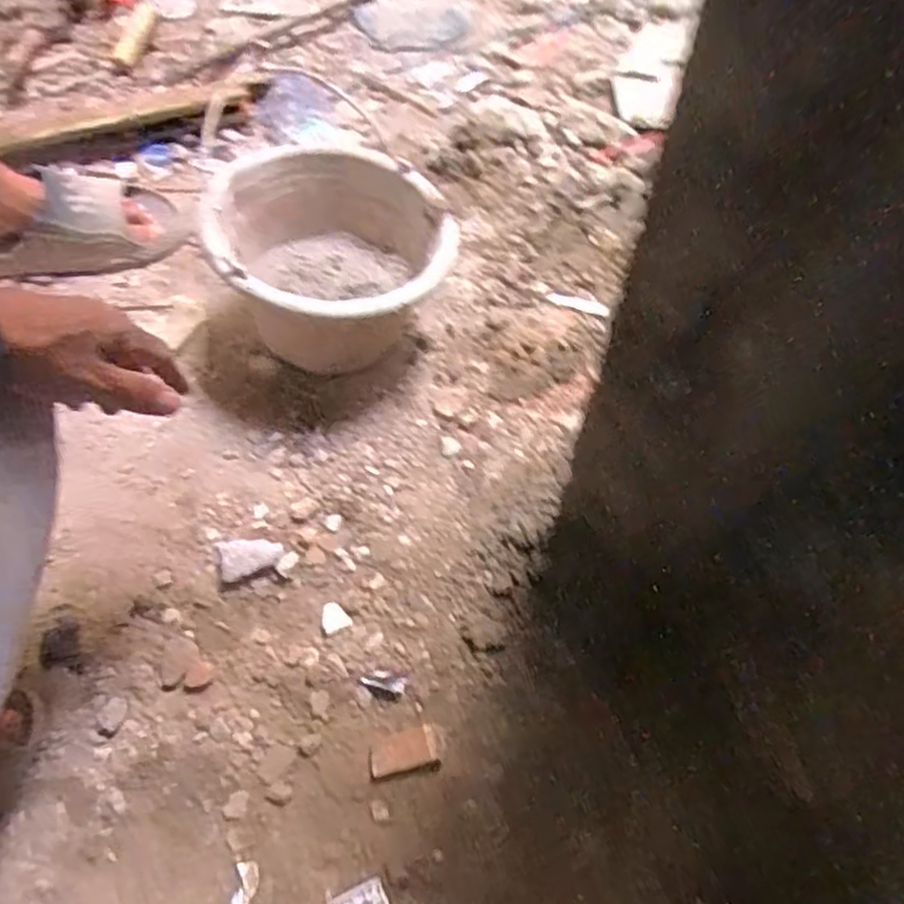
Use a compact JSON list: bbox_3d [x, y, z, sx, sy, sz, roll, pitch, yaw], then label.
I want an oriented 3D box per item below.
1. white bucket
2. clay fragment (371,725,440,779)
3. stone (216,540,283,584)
[{"bbox_3d":[-0.114,-0.184,0.752,0.219,0.185,0.222,0,60,0],"label":"white bucket"},{"bbox_3d":[-0.040,0.246,0.568,0.053,0.015,0.029,-17,61,-9],"label":"clay fragment"},{"bbox_3d":[-0.189,0.096,0.654,0.057,0.021,0.037,-18,61,-10],"label":"stone"}]

